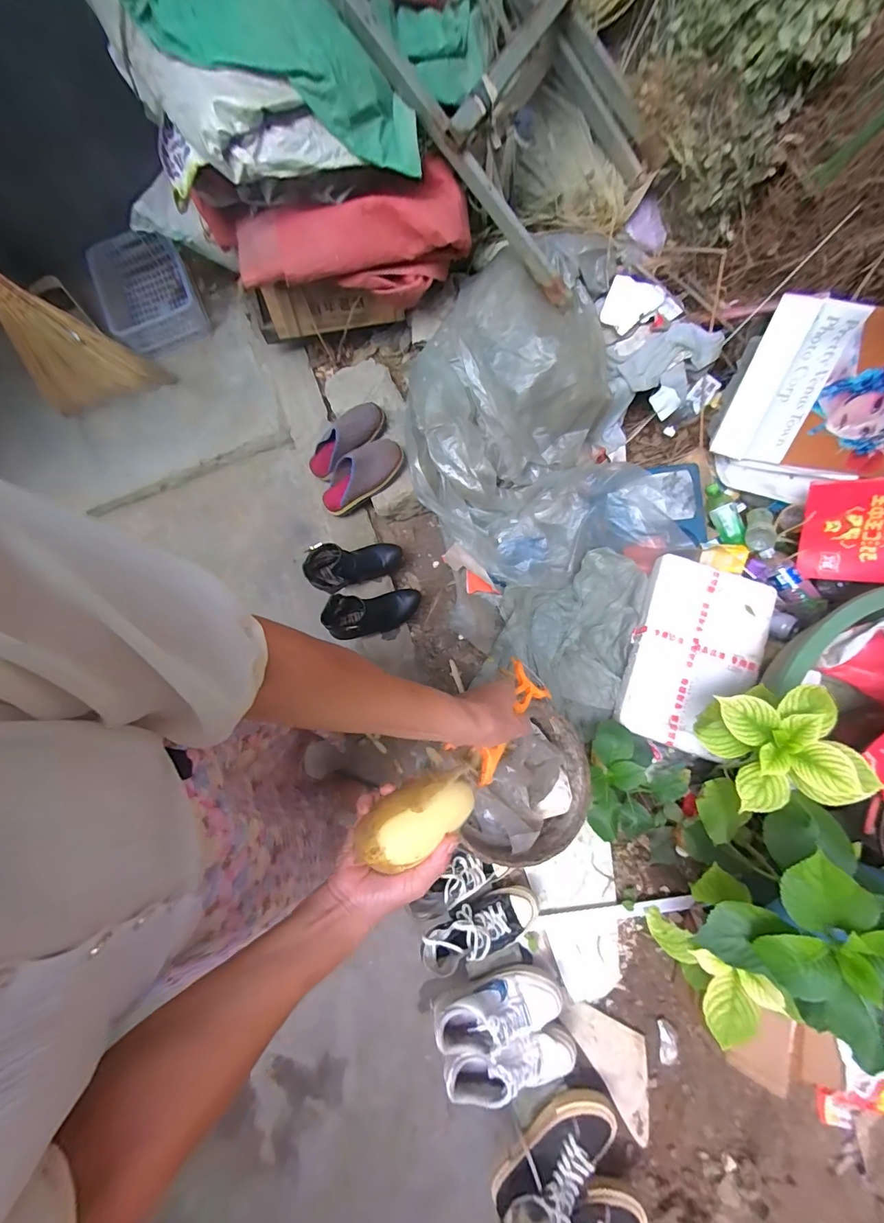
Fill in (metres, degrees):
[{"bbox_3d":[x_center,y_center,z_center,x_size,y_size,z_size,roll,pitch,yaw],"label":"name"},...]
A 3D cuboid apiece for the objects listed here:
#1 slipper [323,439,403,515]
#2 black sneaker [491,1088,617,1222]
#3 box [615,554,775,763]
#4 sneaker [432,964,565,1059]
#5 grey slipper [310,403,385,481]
[{"bbox_3d":[-0.212,-0.346,1.128,0.242,0.076,0.112,-34,79,15],"label":"slipper"},{"bbox_3d":[0.226,1.081,0.867,0.275,0.118,0.092,-36,80,-19],"label":"black sneaker"},{"bbox_3d":[0.610,0.110,1.083,0.284,0.056,0.447,20,80,5],"label":"box"},{"bbox_3d":[0.117,0.832,0.922,0.269,0.101,0.093,-8,78,-13],"label":"sneaker"},{"bbox_3d":[-0.252,-0.443,1.162,0.241,0.073,0.109,-36,79,18],"label":"grey slipper"}]

